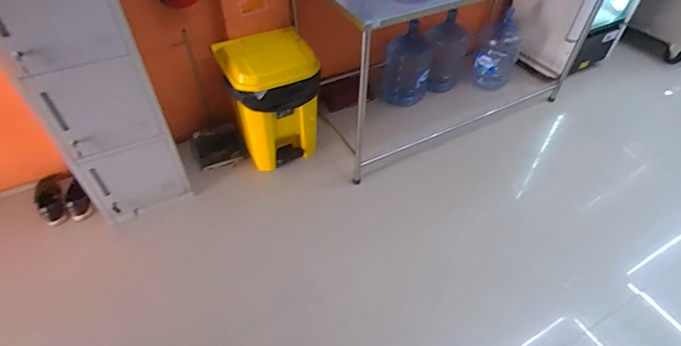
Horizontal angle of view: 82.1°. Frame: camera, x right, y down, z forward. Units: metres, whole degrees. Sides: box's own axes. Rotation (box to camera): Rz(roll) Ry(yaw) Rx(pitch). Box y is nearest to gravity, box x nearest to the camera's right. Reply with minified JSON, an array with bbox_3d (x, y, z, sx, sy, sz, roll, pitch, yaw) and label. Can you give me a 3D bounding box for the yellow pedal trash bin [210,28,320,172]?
[{"bbox_3d":[-0.328,-0.323,1.904,0.380,0.636,0.362,-21,51,-19],"label":"yellow pedal trash bin"}]

